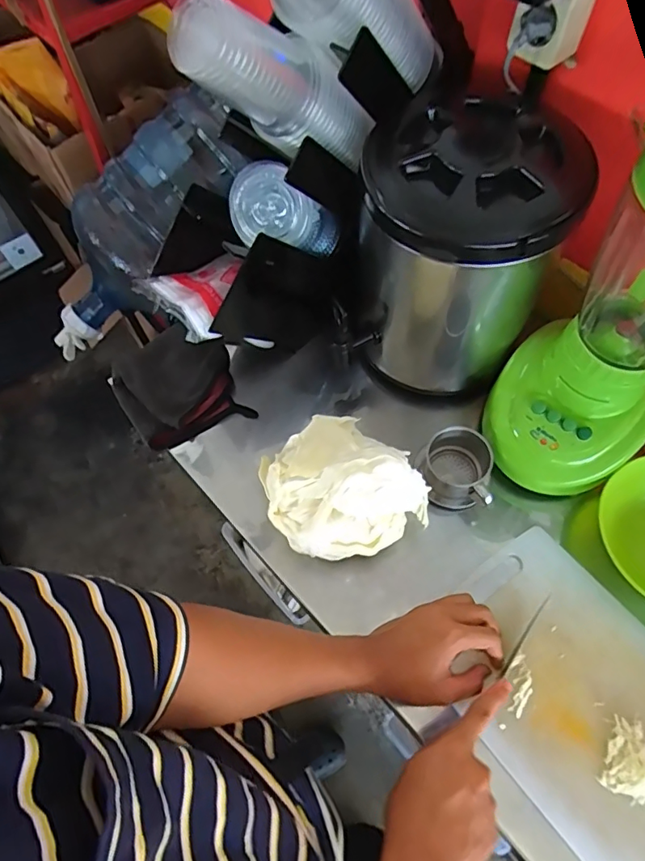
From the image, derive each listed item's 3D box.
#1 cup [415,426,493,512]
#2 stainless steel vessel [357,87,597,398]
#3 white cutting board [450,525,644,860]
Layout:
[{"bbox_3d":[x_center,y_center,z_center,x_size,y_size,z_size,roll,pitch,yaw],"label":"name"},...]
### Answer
[{"bbox_3d":[0.161,0.050,0.619,0.085,0.071,0.084,1,63,3],"label":"cup"},{"bbox_3d":[0.161,-0.211,0.607,0.202,0.286,0.214,24,66,13],"label":"stainless steel vessel"},{"bbox_3d":[0.262,0.267,0.507,0.204,0.018,0.301,-36,67,-15],"label":"white cutting board"}]

